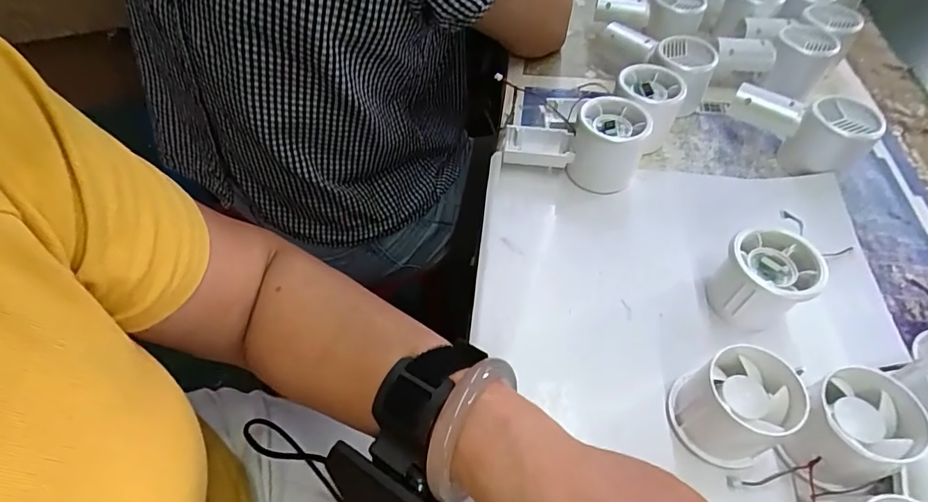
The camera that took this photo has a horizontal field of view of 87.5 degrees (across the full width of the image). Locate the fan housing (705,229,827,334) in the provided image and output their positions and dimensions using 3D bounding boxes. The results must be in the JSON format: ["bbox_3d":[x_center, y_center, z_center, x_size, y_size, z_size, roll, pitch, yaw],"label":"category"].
[{"bbox_3d":[0.202,0.020,0.328,0.058,0.051,0.051,-32,59,-22],"label":"fan housing"}]

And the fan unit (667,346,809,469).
[{"bbox_3d":[0.156,0.088,0.280,0.058,0.046,0.055,-23,56,-17],"label":"fan unit"}]

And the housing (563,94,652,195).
[{"bbox_3d":[0.120,-0.088,0.404,0.053,0.059,0.051,22,56,16],"label":"housing"}]

